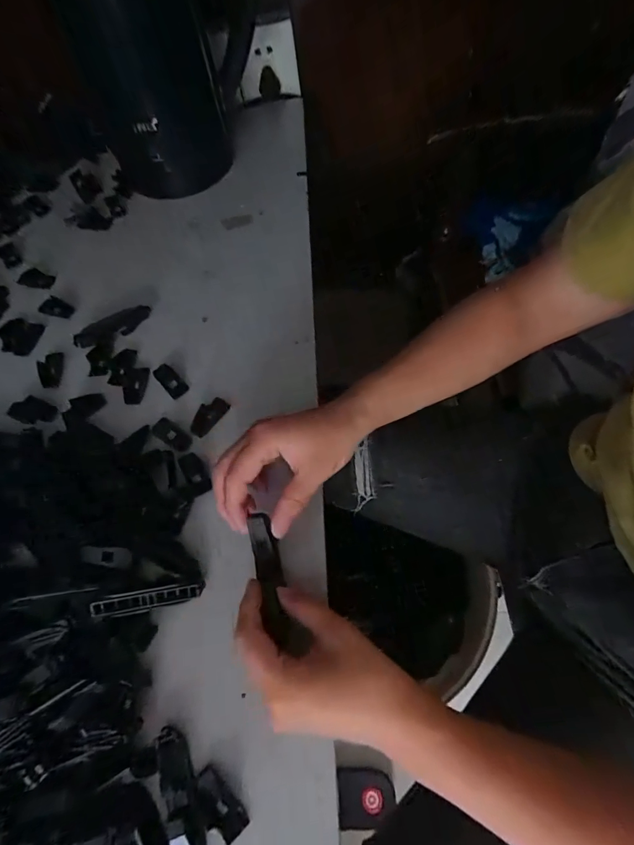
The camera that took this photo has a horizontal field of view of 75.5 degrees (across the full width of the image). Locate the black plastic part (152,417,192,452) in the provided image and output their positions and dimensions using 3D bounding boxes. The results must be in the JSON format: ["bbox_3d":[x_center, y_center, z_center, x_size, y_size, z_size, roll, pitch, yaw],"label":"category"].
[{"bbox_3d":[-0.134,0.010,0.376,0.043,0.004,0.019,30,69,16],"label":"black plastic part"}]

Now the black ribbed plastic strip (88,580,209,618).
[{"bbox_3d":[-0.124,0.131,0.304,0.076,0.013,0.014,-3,62,-21],"label":"black ribbed plastic strip"}]

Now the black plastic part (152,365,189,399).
[{"bbox_3d":[-0.144,-0.041,0.400,0.019,0.004,0.042,-41,69,-16],"label":"black plastic part"}]

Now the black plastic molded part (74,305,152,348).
[{"bbox_3d":[-0.212,-0.099,0.424,0.080,0.014,0.021,-29,66,-12],"label":"black plastic molded part"}]

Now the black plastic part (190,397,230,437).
[{"bbox_3d":[-0.103,-0.007,0.384,0.020,0.005,0.043,33,69,17],"label":"black plastic part"}]

